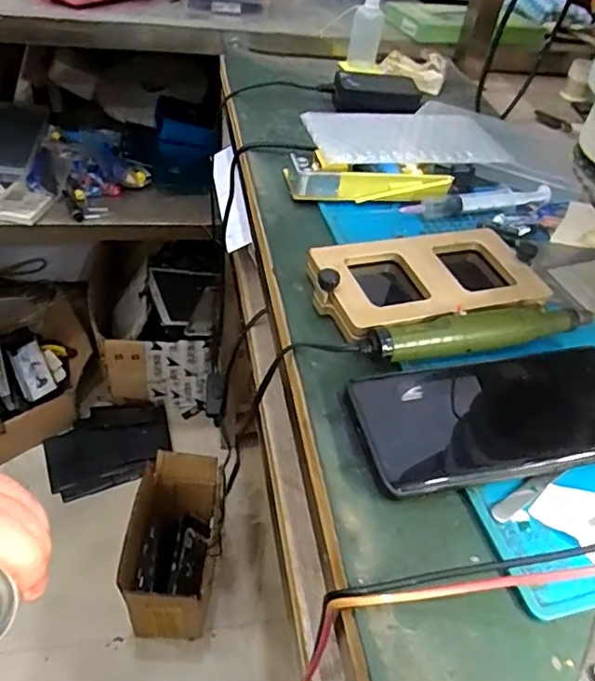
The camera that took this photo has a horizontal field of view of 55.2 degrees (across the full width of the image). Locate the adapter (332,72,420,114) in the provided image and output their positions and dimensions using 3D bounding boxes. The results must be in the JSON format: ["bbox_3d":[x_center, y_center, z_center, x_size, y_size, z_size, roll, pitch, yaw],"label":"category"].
[{"bbox_3d":[0.086,-0.266,0.608,0.090,0.030,0.036,0,44,-9],"label":"adapter"}]

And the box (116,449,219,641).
[{"bbox_3d":[-0.206,0.339,0.948,0.115,0.198,0.242,5,44,-4],"label":"box"}]

